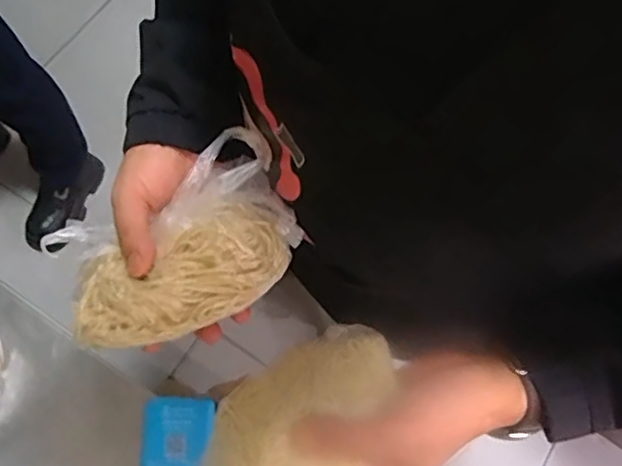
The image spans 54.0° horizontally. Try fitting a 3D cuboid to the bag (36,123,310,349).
[{"bbox_3d":[-0.085,0.011,0.402,0.156,0.045,0.095,-27,72,-11],"label":"bag"}]

